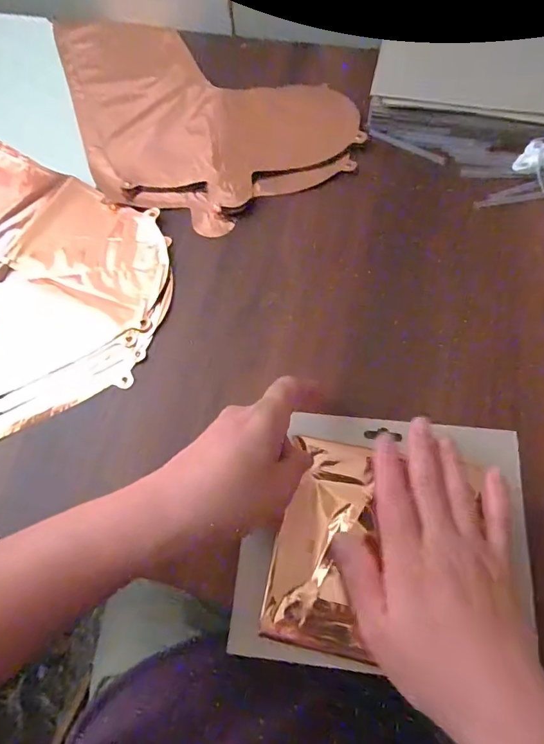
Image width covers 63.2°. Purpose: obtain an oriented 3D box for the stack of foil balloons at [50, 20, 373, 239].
[{"bbox_3d":[-0.081,-0.294,0.479,0.251,0.019,0.341,-26,69,-8],"label":"stack of foil balloons"}]

